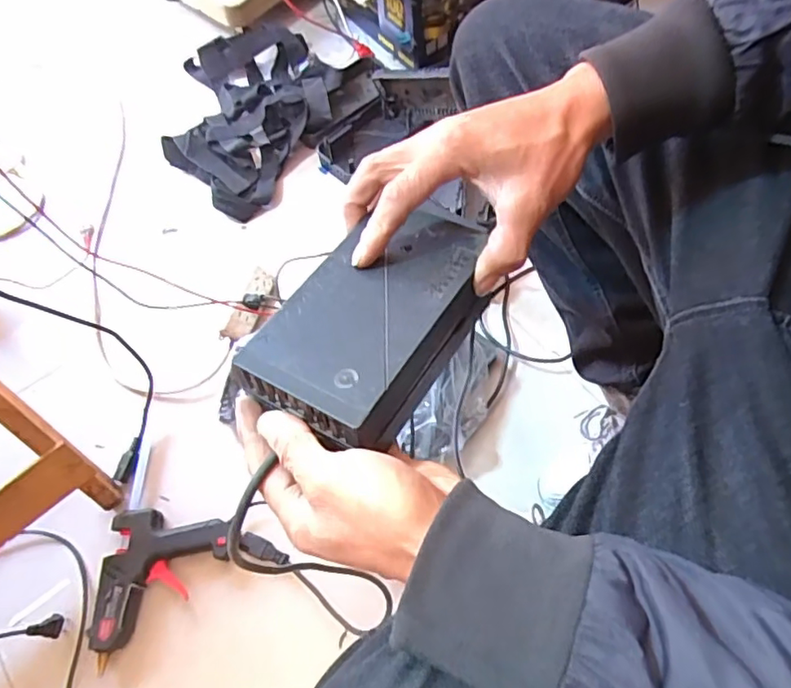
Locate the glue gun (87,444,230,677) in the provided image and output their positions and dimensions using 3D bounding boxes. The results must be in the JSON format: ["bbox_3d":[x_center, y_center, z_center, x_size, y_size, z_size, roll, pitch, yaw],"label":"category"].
[{"bbox_3d":[-0.287,0.254,0.734,0.149,0.031,0.246,-1,64,2],"label":"glue gun"}]

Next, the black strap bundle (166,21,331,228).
[{"bbox_3d":[-0.255,-0.409,1.032,0.285,0.049,0.415,1,64,3],"label":"black strap bundle"}]

